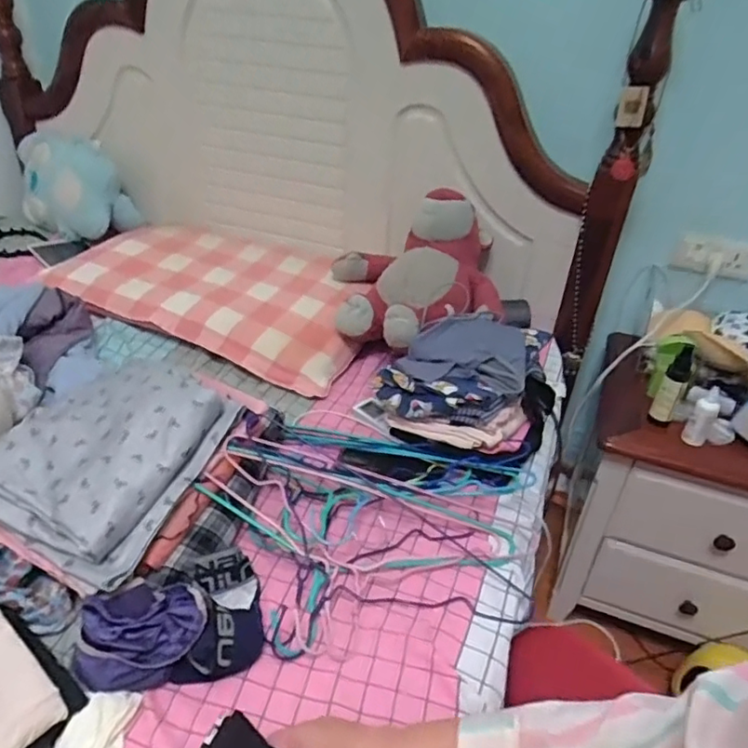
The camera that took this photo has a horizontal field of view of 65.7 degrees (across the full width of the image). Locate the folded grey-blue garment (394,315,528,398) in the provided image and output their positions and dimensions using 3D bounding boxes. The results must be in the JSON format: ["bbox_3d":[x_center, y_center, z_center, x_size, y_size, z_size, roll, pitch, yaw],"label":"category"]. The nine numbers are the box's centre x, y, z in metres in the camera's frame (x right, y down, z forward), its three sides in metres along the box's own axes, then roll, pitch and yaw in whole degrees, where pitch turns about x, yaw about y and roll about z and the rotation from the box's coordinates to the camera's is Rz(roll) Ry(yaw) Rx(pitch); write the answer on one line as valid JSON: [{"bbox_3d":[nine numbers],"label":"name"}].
[{"bbox_3d":[0.150,-0.043,0.904,0.185,0.048,0.175,15,35,15],"label":"folded grey-blue garment"}]

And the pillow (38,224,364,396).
[{"bbox_3d":[-0.318,-0.183,1.218,0.656,0.103,0.360,16,35,17],"label":"pillow"}]

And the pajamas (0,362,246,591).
[{"bbox_3d":[-0.340,0.093,0.720,0.237,0.075,0.278,14,54,17],"label":"pajamas"}]

